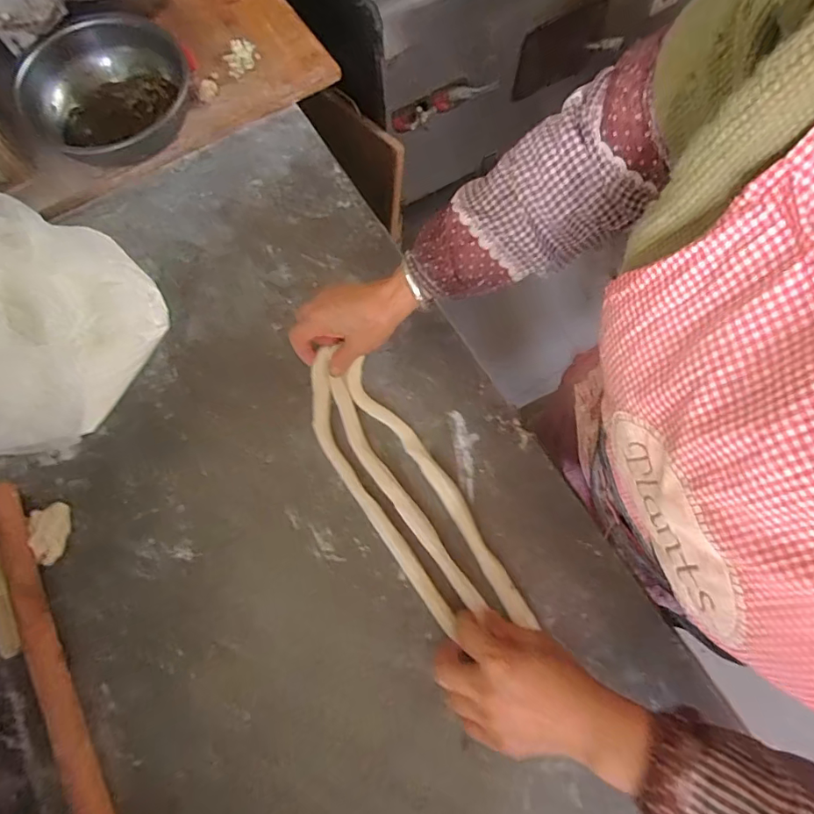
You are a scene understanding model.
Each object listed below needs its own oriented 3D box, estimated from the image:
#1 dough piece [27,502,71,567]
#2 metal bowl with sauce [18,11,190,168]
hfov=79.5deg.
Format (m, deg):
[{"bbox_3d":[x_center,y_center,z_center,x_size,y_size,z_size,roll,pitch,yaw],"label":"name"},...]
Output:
[{"bbox_3d":[-0.385,0.137,0.528,0.039,0.010,0.062,-18,72,-4],"label":"dough piece"},{"bbox_3d":[-0.397,-0.400,0.662,0.207,0.099,0.212,-1,71,2],"label":"metal bowl with sauce"}]

